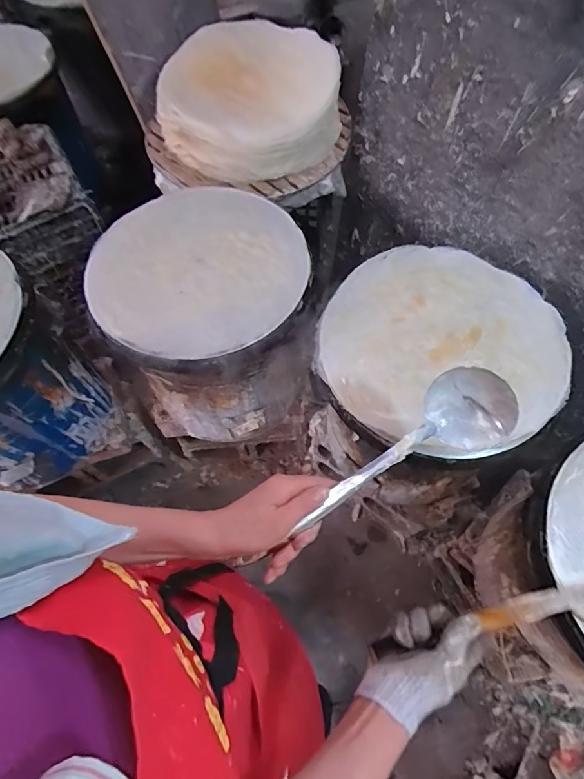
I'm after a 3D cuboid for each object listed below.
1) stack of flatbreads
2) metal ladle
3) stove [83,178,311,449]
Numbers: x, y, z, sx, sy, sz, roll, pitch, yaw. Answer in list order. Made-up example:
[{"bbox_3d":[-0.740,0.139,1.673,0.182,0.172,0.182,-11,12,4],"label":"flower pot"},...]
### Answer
[{"bbox_3d":[-0.082,-0.597,0.957,0.378,0.169,0.303,-30,67,-12],"label":"stack of flatbreads"},{"bbox_3d":[0.094,0.085,0.489,0.333,0.064,0.087,-30,67,-10],"label":"metal ladle"},{"bbox_3d":[-0.150,-0.124,0.952,0.342,0.441,0.364,-1,64,2],"label":"stove"}]

